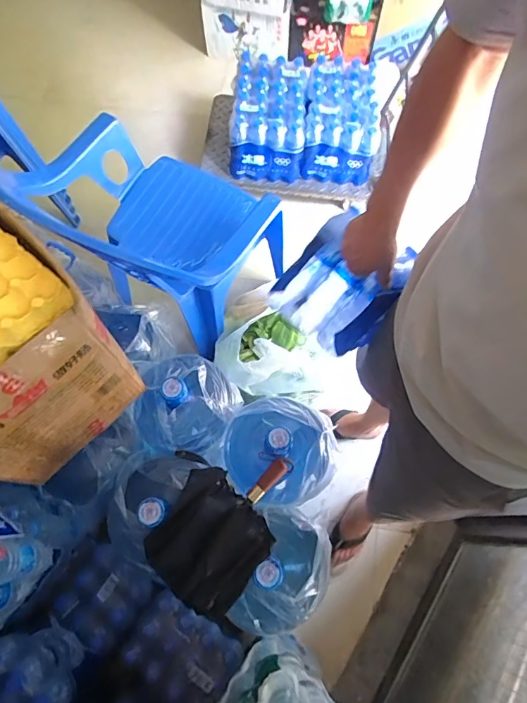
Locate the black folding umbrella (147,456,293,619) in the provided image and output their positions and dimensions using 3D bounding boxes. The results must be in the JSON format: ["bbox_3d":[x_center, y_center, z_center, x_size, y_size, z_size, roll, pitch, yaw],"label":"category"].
[{"bbox_3d":[-0.077,0.340,0.902,0.218,0.091,0.321,37,73,14],"label":"black folding umbrella"}]

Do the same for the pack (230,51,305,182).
[{"bbox_3d":[0.017,-0.837,1.556,0.246,0.213,0.366,1,68,1],"label":"pack"}]

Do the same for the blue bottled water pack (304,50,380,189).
[{"bbox_3d":[0.272,-0.826,1.554,0.237,0.199,0.378,4,68,2],"label":"blue bottled water pack"}]

